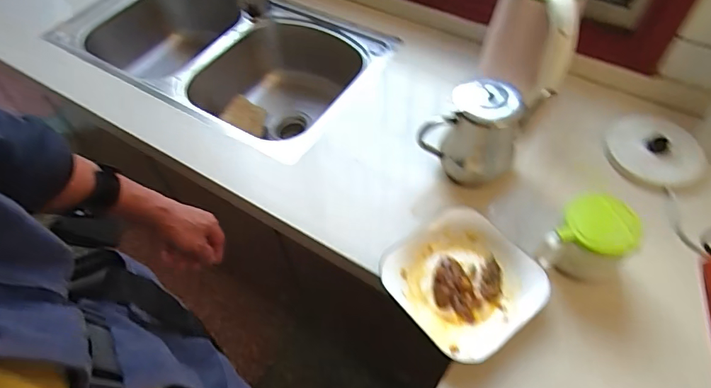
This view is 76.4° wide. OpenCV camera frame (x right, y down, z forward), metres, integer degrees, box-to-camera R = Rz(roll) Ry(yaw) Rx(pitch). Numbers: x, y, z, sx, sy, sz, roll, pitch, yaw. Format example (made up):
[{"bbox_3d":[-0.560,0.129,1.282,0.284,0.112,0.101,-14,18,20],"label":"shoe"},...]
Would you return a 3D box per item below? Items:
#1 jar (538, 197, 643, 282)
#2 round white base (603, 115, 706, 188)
[{"bbox_3d":[0.317,0.068,0.619,0.104,0.096,0.093,-38,60,-20],"label":"jar"},{"bbox_3d":[0.498,-0.076,0.758,0.140,0.027,0.125,17,58,15],"label":"round white base"}]

